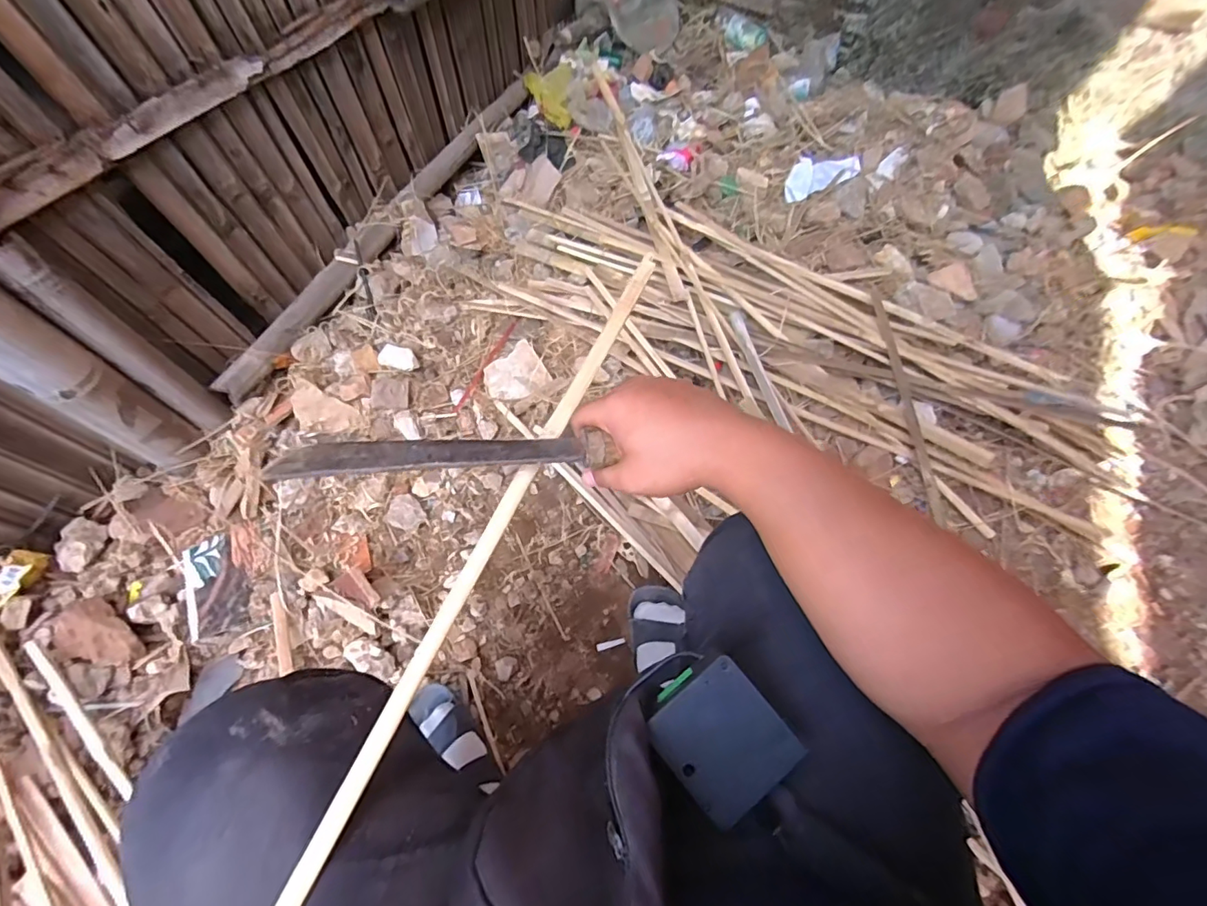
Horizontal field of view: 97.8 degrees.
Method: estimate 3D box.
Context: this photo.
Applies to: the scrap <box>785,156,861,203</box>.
[{"bbox_3d":[0.465,-0.608,1.144,0.178,0.034,0.101,-21,65,-13],"label":"scrap"}]

